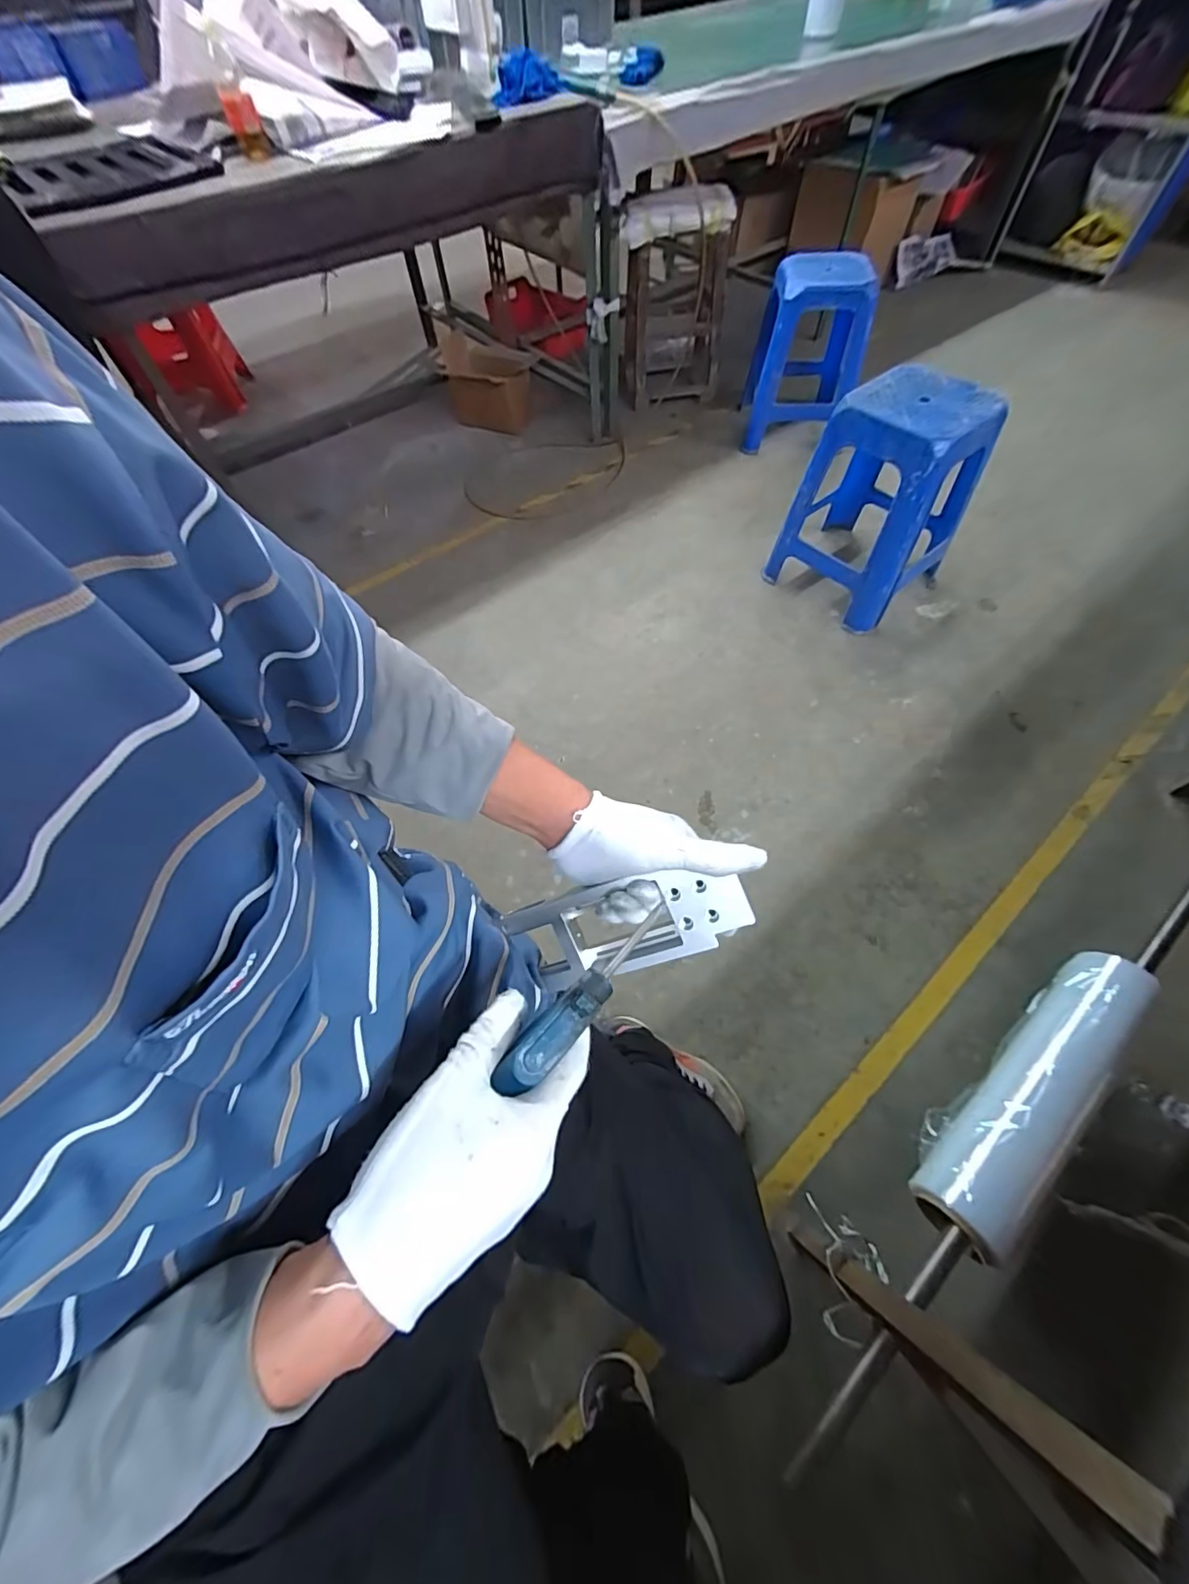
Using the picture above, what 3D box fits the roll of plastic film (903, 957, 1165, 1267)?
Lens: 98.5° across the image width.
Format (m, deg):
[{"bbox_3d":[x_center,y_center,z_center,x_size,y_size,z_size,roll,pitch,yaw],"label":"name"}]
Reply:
[{"bbox_3d":[0.594,0.392,0.679,0.448,0.078,0.097,-37,65,-18],"label":"roll of plastic film"}]

